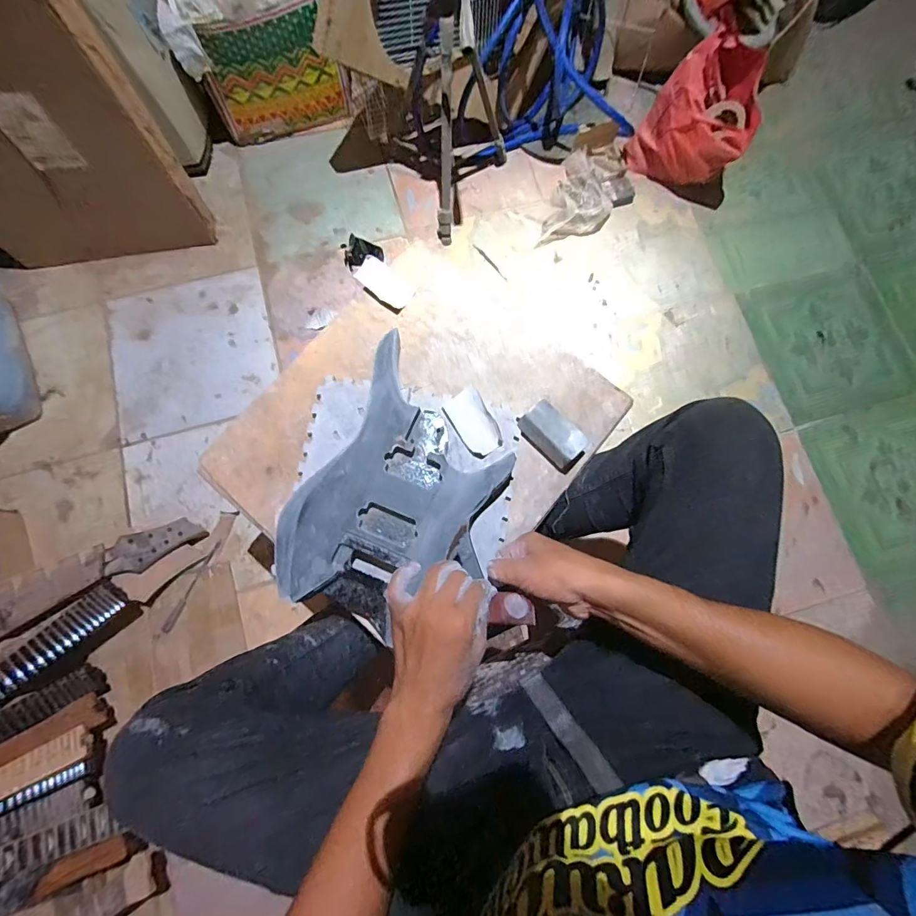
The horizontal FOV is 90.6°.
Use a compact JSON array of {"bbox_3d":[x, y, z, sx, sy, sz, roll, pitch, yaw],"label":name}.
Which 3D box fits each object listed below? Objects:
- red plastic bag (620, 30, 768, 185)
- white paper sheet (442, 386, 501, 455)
[{"bbox_3d":[0.615,-0.851,1.157,0.270,0.278,0.157,43,79,8],"label":"red plastic bag"},{"bbox_3d":[0.024,-0.052,0.668,0.055,0.014,0.098,-31,79,-8],"label":"white paper sheet"}]

